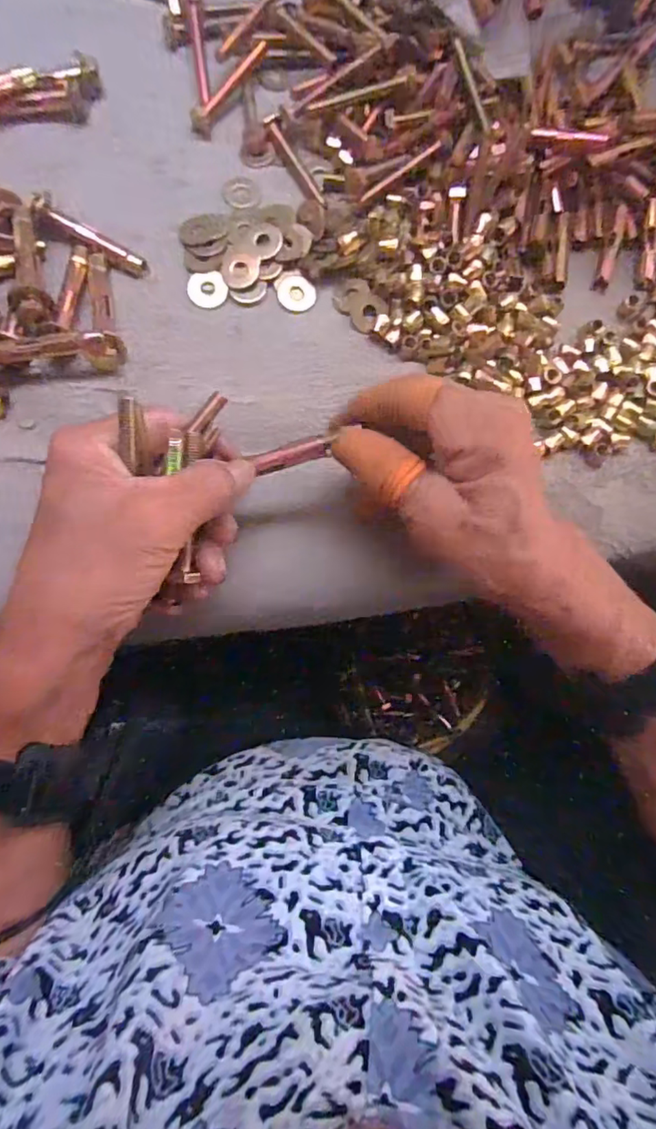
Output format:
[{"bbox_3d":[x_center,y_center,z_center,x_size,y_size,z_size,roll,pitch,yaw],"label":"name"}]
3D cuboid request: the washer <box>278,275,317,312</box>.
[{"bbox_3d":[-0.017,-0.151,0.308,0.021,0.004,0.022,-1,78,-4],"label":"washer"}]

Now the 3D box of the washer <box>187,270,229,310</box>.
[{"bbox_3d":[-0.066,-0.150,0.301,0.021,0.004,0.021,0,83,1],"label":"washer"}]

